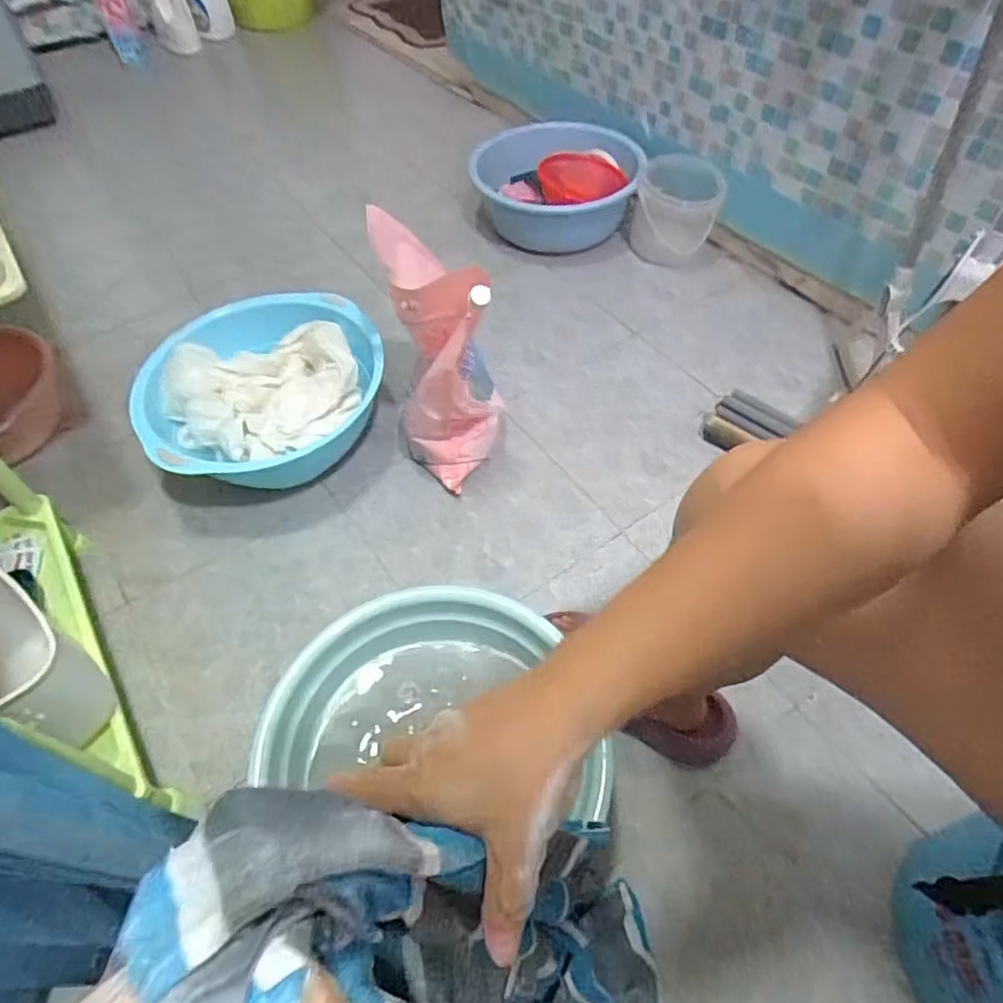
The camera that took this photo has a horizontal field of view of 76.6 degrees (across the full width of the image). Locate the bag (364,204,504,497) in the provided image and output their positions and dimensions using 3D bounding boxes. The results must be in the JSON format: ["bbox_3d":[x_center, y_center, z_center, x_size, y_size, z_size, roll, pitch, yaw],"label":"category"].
[{"bbox_3d":[-0.077,-0.194,0.873,0.142,0.308,0.219,-10,53,-5],"label":"bag"}]

